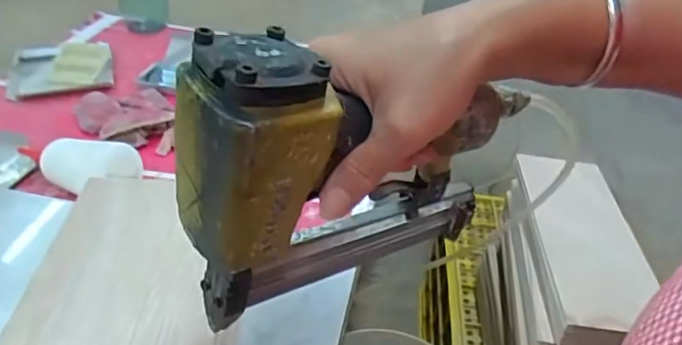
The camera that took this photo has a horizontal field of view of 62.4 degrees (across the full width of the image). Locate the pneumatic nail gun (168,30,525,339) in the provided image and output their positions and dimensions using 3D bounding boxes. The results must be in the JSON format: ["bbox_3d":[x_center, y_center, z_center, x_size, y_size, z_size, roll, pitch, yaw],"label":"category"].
[{"bbox_3d":[0.023,-0.003,0.313,0.217,0.162,0.047,-17,40,-29],"label":"pneumatic nail gun"}]

